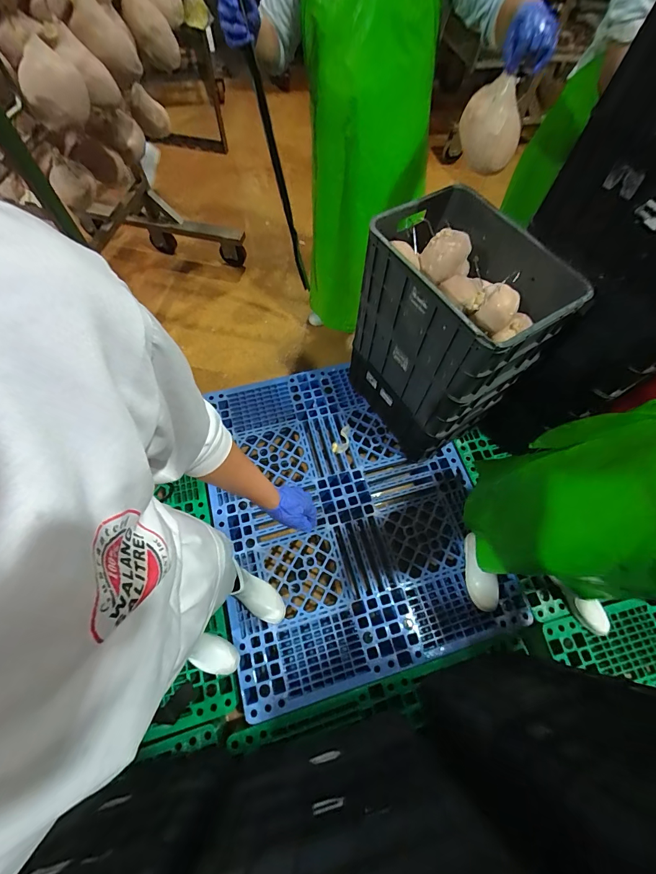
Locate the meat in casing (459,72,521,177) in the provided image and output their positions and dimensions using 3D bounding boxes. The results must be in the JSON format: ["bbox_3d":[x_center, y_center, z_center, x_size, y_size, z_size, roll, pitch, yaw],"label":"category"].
[{"bbox_3d":[0.406,-0.766,0.900,0.147,0.201,0.117,22,65,7],"label":"meat in casing"}]

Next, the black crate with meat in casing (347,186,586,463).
[{"bbox_3d":[0.365,-0.317,1.242,0.357,0.705,0.514,-32,70,-16],"label":"black crate with meat in casing"}]

